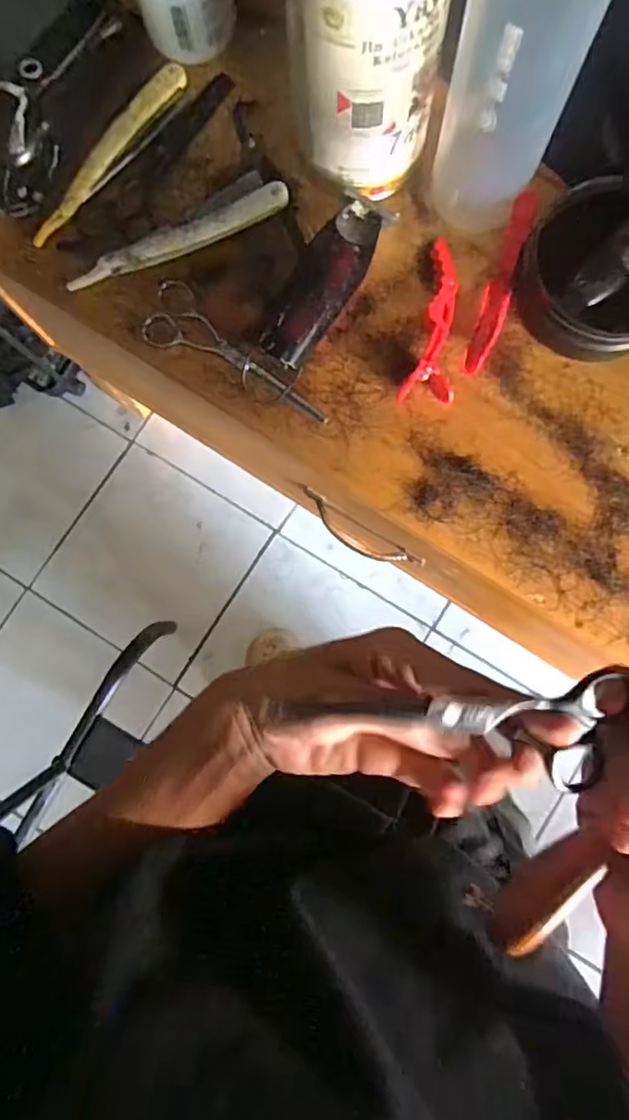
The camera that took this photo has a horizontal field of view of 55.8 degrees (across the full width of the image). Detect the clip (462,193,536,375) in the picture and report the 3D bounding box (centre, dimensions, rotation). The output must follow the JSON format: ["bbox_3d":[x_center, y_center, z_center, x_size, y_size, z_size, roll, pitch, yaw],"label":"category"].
[{"bbox_3d":[0.119,-0.174,0.377,0.016,0.010,0.112,17,95,5],"label":"clip"}]

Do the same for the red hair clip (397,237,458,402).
[{"bbox_3d":[0.075,-0.154,0.385,0.031,0.018,0.102,4,82,3],"label":"red hair clip"}]

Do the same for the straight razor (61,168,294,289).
[{"bbox_3d":[-0.093,-0.217,0.391,0.150,0.024,0.027,-18,81,-1],"label":"straight razor"}]

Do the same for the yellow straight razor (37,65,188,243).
[{"bbox_3d":[-0.140,-0.278,0.407,0.023,0.013,0.155,37,84,7],"label":"yellow straight razor"}]

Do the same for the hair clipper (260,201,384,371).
[{"bbox_3d":[0.006,-0.173,0.381,0.038,0.037,0.109,36,86,6],"label":"hair clipper"}]

